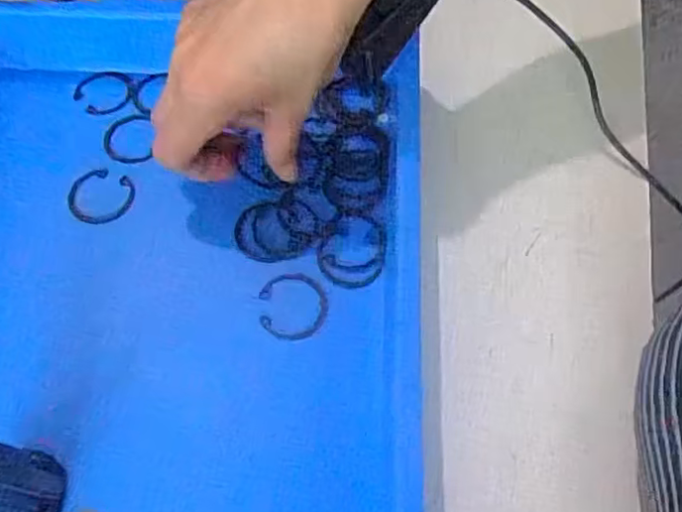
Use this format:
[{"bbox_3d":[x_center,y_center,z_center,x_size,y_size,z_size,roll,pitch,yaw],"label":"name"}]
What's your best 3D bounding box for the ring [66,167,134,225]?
[{"bbox_3d":[-0.136,-0.034,0.350,0.036,0.004,0.036,1,60,-2],"label":"ring"}]

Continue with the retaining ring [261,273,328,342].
[{"bbox_3d":[-0.025,0.026,0.321,0.035,0.004,0.036,2,67,-5],"label":"retaining ring"}]

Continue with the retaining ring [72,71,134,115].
[{"bbox_3d":[-0.146,-0.101,0.382,0.033,0.004,0.031,1,71,-2],"label":"retaining ring"}]

